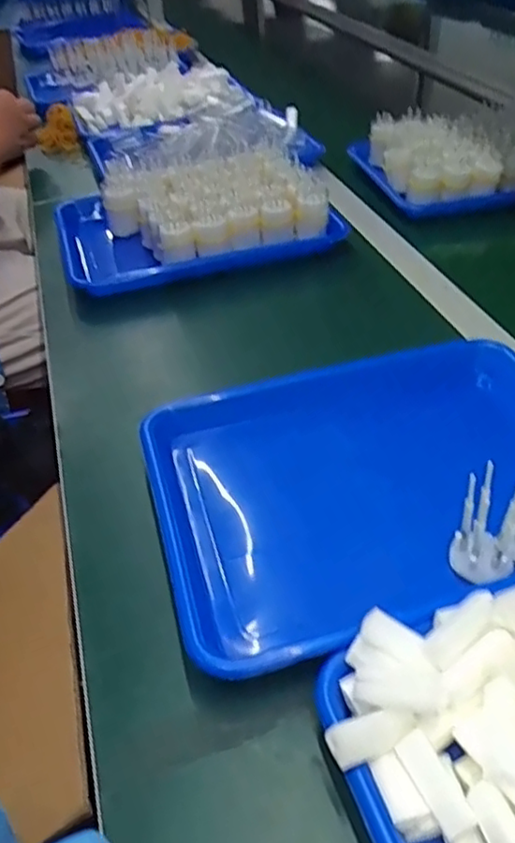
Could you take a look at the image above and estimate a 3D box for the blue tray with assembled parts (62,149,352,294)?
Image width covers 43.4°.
[{"bbox_3d":[-0.080,-0.259,0.809,0.332,0.071,0.231,-15,43,-13],"label":"blue tray with assembled parts"}]

